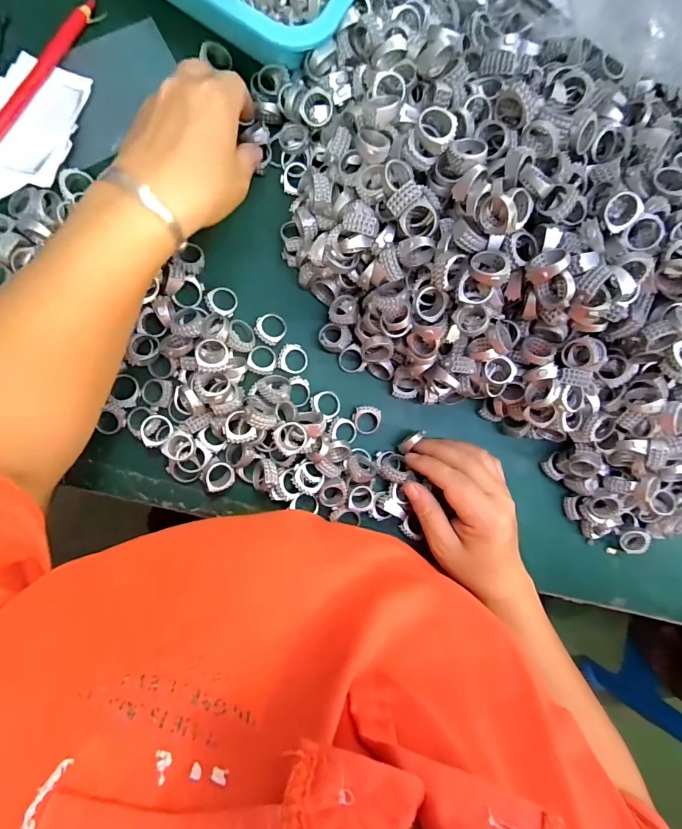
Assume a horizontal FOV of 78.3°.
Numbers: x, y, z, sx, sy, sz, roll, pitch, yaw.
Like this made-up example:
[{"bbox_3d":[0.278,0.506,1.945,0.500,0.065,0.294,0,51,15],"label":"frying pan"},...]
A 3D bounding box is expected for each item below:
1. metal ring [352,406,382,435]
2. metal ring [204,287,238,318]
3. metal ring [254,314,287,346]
[{"bbox_3d":[0.022,0.005,0.346,0.023,0.009,0.023,-2,92,-8],"label":"metal ring"},{"bbox_3d":[-0.092,-0.088,0.328,0.024,0.008,0.023,5,78,-23],"label":"metal ring"},{"bbox_3d":[-0.056,-0.069,0.334,0.024,0.009,0.024,0,91,-8],"label":"metal ring"}]

